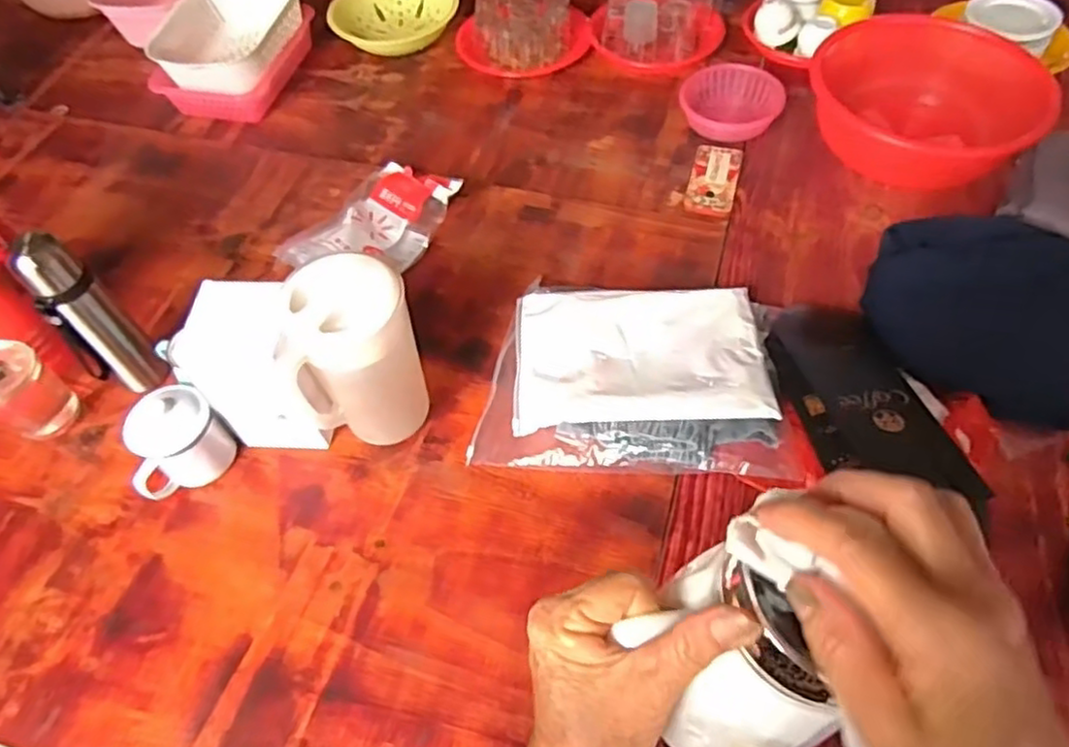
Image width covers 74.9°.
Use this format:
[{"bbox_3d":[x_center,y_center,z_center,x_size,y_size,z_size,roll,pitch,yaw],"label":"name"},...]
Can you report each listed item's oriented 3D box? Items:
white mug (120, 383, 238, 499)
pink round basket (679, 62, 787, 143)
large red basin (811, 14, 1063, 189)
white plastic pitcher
[{"bbox_3d":[-0.429,0.085,0.827,0.076,0.112,0.117,36,64,25],"label":"white mug"},{"bbox_3d":[0.337,-0.466,1.201,0.173,0.049,0.156,11,56,11],"label":"pink round basket"},{"bbox_3d":[0.624,-0.450,1.123,0.333,0.124,0.313,-2,55,3],"label":"large red basin"},{"bbox_3d":[-0.196,-0.009,0.797,0.132,0.239,0.108,-4,56,1],"label":"white plastic pitcher"}]

